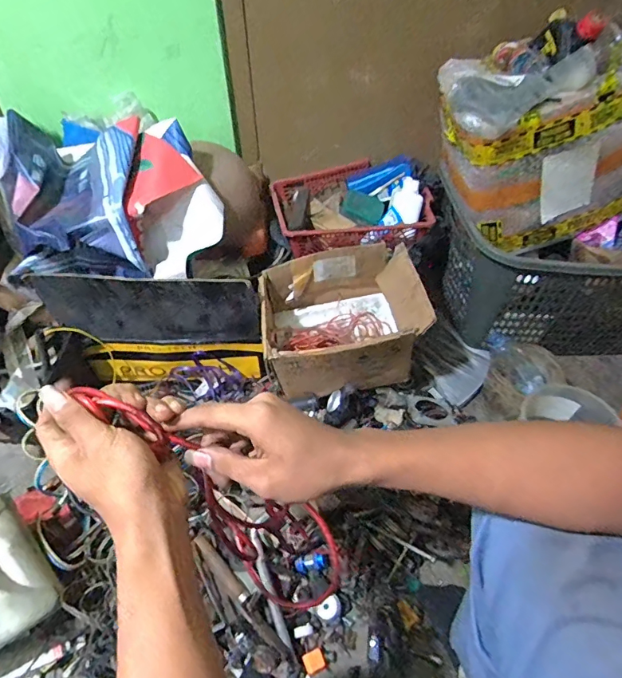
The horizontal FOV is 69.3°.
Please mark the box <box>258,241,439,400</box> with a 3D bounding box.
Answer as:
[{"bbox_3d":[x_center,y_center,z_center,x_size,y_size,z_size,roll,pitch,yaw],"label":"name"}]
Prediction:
[{"bbox_3d":[0.055,-0.028,0.917,0.307,0.197,0.233,-11,49,-8],"label":"box"}]

